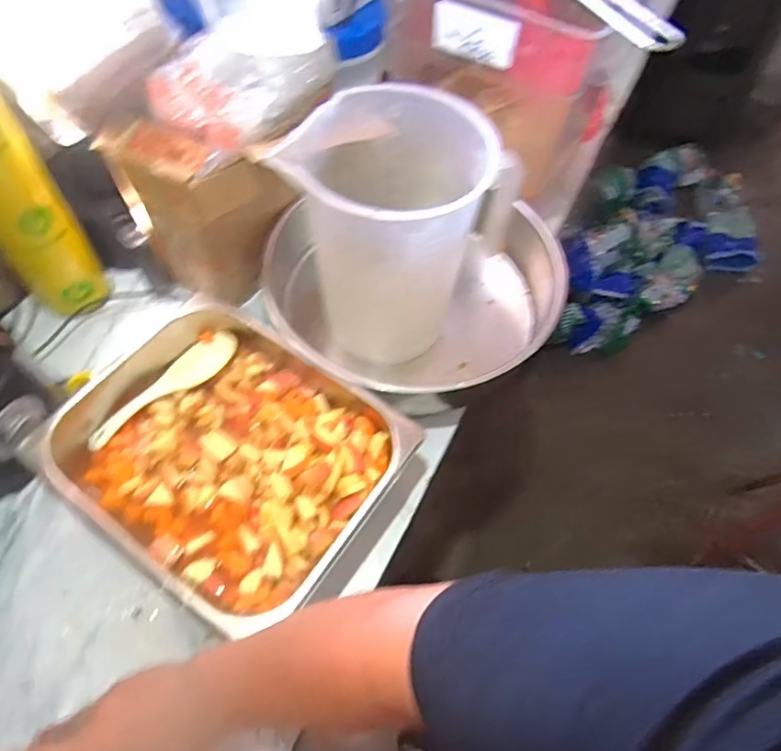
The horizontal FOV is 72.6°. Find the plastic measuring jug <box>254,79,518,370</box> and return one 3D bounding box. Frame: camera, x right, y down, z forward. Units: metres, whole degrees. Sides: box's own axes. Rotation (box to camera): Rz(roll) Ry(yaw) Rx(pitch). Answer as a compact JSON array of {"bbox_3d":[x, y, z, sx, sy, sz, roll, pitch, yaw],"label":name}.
[{"bbox_3d":[0.002,-0.173,0.619,0.197,0.264,0.211,39,65,18],"label":"plastic measuring jug"}]

